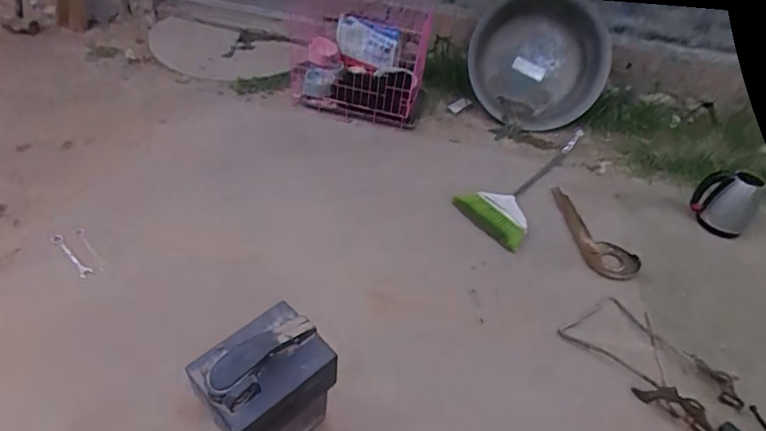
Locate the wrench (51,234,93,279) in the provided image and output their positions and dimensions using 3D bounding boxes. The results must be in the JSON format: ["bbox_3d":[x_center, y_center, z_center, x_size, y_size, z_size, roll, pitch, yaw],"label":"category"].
[{"bbox_3d":[-0.907,0.111,1.428,0.211,0.011,0.032,34,49,27],"label":"wrench"}]

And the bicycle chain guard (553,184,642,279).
[{"bbox_3d":[0.631,0.056,1.529,0.144,0.026,0.354,-27,62,-27],"label":"bicycle chain guard"}]

